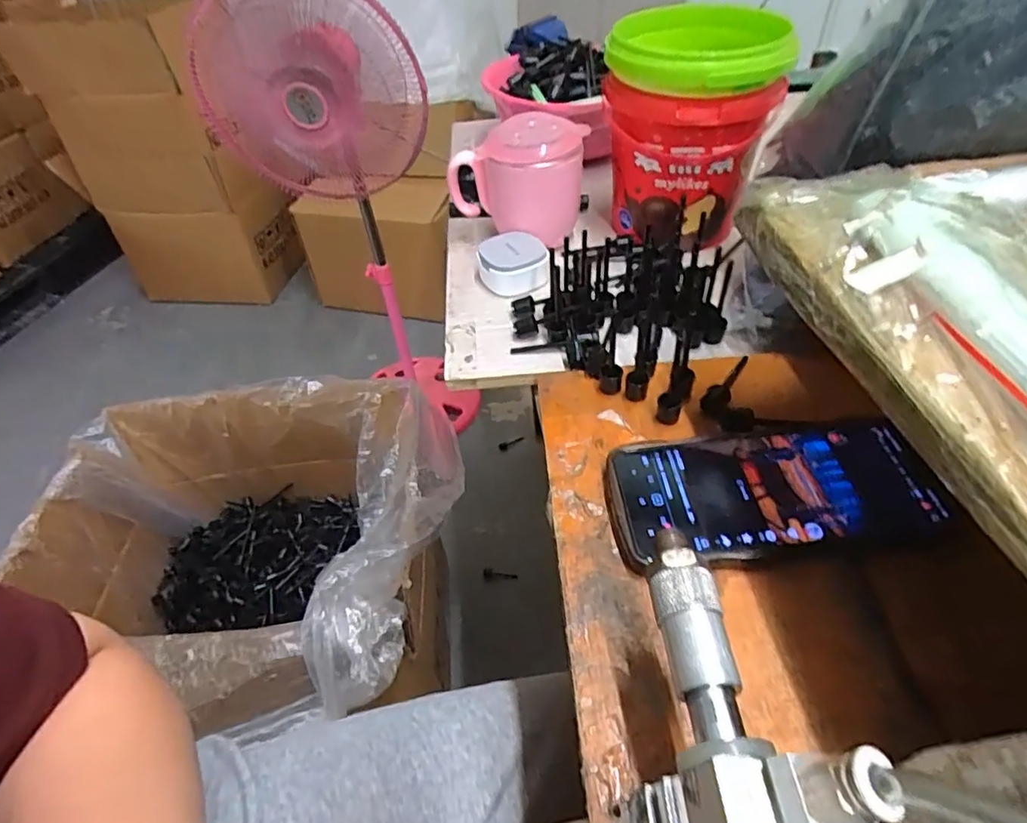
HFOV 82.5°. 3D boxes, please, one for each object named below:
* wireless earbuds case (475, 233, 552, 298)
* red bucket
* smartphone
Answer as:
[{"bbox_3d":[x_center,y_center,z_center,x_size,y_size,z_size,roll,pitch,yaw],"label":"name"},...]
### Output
[{"bbox_3d":[-0.002,-0.123,0.483,0.053,0.029,0.051,-13,46,-8],"label":"wireless earbuds case"},{"bbox_3d":[0.139,-0.228,0.476,0.129,0.140,0.117,7,47,12],"label":"red bucket"},{"bbox_3d":[0.136,0.041,0.313,0.166,0.009,0.079,-6,46,0],"label":"smartphone"}]

